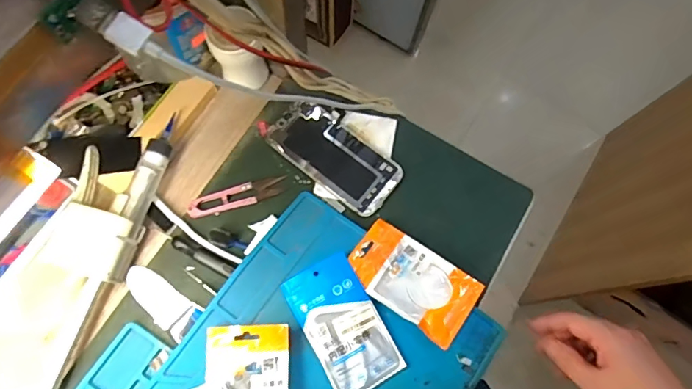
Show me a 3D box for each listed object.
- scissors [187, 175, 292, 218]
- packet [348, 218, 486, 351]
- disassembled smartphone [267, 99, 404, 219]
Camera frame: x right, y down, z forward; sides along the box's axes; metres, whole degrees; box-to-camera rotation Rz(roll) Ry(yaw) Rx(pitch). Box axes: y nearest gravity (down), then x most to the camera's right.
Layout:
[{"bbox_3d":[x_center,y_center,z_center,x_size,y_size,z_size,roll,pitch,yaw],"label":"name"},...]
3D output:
[{"bbox_3d":[-0.112,0.001,0.486,0.103,0.006,0.024,-16,75,-7],"label":"scissors"},{"bbox_3d":[0.065,0.083,0.462,0.123,0.023,0.071,37,76,8],"label":"packet"},{"bbox_3d":[-0.010,-0.043,0.508,0.144,0.006,0.072,38,76,9],"label":"disassembled smartphone"}]

